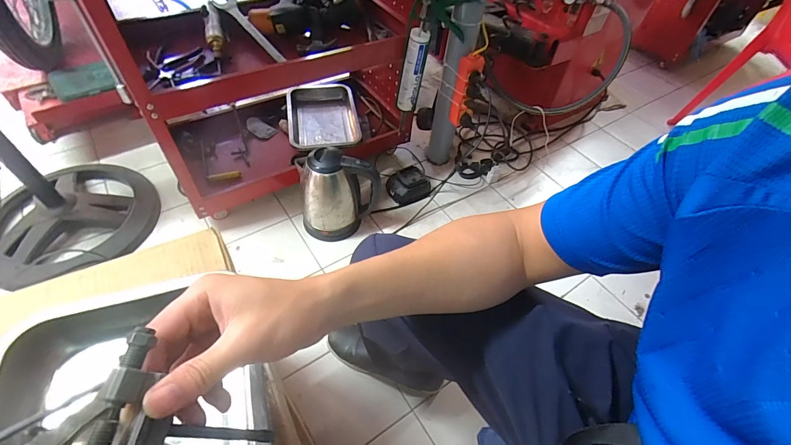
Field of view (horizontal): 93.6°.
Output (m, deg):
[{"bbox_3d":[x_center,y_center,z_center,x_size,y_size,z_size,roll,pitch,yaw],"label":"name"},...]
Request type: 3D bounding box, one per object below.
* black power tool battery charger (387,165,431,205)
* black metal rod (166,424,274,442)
[{"bbox_3d":[0.043,-0.114,1.140,0.125,0.071,0.098,-18,55,-19],"label":"black power tool battery charger"},{"bbox_3d":[-0.108,0.134,0.236,0.004,0.071,0.007,-31,47,25],"label":"black metal rod"}]

